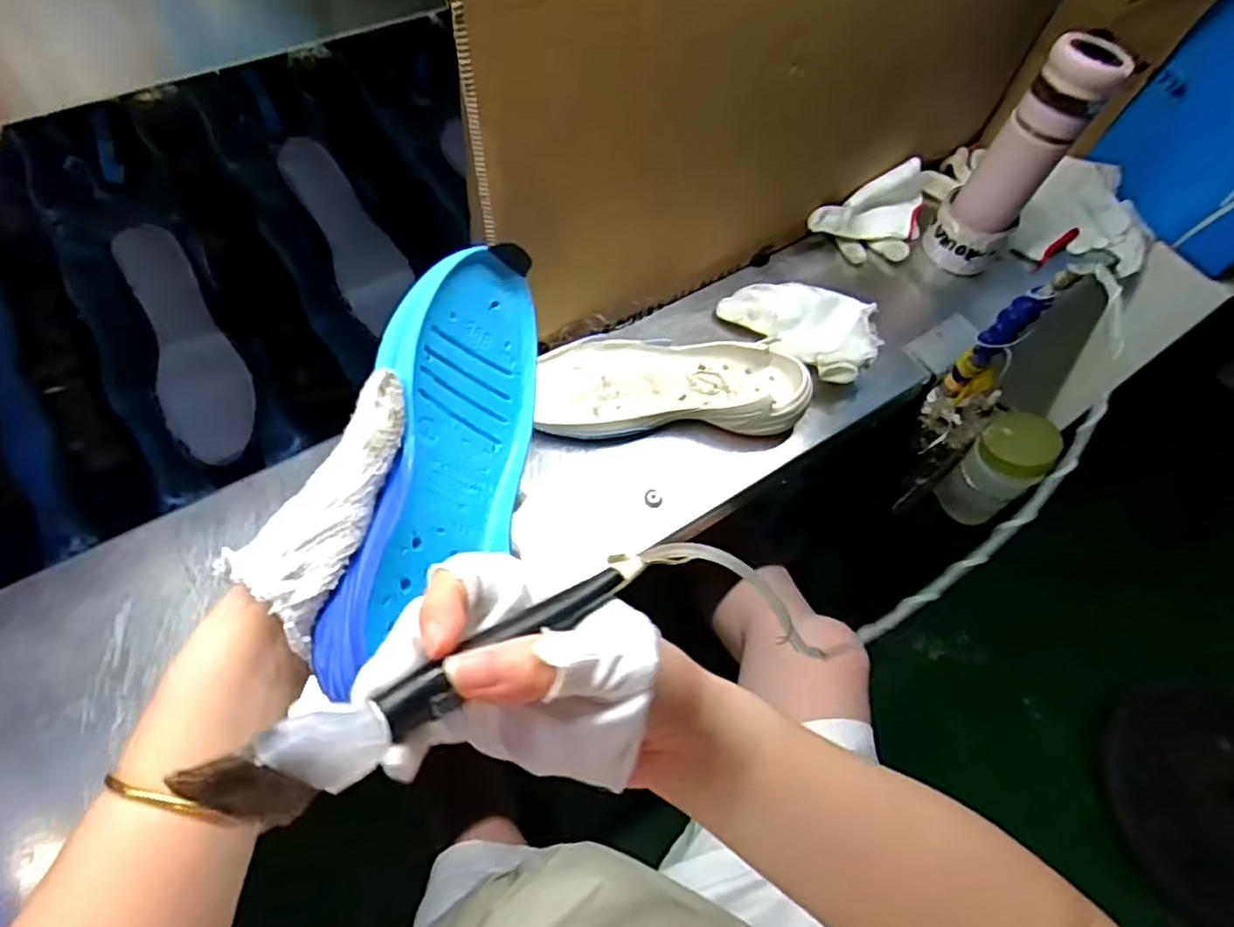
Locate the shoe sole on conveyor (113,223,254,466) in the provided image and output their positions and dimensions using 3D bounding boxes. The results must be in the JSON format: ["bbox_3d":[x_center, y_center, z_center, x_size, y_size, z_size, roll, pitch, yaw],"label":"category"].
[{"bbox_3d":[-0.402,-0.114,0.644,0.073,0.011,0.227,-16,87,-32],"label":"shoe sole on conveyor"}]

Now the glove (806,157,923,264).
[{"bbox_3d":[0.305,-0.279,0.785,0.170,0.060,0.081,-27,67,-20],"label":"glove"}]

